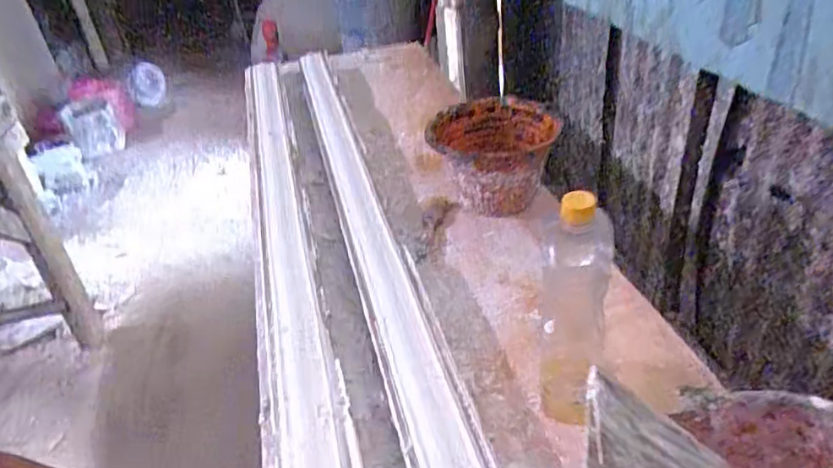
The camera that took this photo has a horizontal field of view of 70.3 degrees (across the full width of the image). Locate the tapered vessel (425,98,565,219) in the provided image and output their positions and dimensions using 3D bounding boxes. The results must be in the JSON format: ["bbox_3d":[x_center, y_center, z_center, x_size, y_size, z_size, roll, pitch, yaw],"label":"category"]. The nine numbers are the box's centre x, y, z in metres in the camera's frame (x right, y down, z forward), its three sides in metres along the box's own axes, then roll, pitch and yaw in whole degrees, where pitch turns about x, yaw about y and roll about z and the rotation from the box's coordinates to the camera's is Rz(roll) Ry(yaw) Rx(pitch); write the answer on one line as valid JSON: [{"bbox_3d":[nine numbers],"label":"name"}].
[{"bbox_3d":[0.148,-0.141,1.188,0.236,0.191,0.203,9,36,22],"label":"tapered vessel"}]

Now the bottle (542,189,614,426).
[{"bbox_3d":[0.189,0.090,0.709,0.070,0.300,0.084,4,35,15],"label":"bottle"}]

